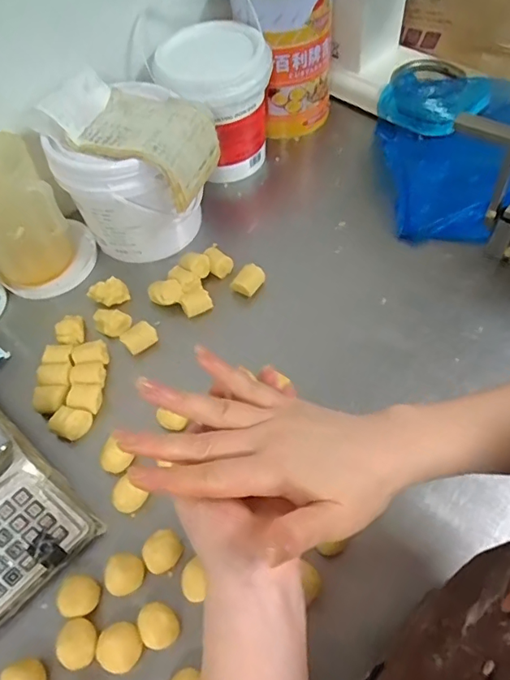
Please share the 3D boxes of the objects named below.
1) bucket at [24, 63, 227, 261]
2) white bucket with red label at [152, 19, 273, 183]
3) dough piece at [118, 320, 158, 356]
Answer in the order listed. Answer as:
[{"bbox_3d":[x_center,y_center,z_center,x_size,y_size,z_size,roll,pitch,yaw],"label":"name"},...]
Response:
[{"bbox_3d":[-0.176,-0.256,0.762,0.211,0.220,0.195,19,60,15],"label":"bucket"},{"bbox_3d":[-0.064,-0.402,0.852,0.150,0.197,0.173,33,65,23],"label":"white bucket with red label"},{"bbox_3d":[-0.167,-0.004,0.713,0.047,0.022,0.032,-40,63,-20],"label":"dough piece"}]

